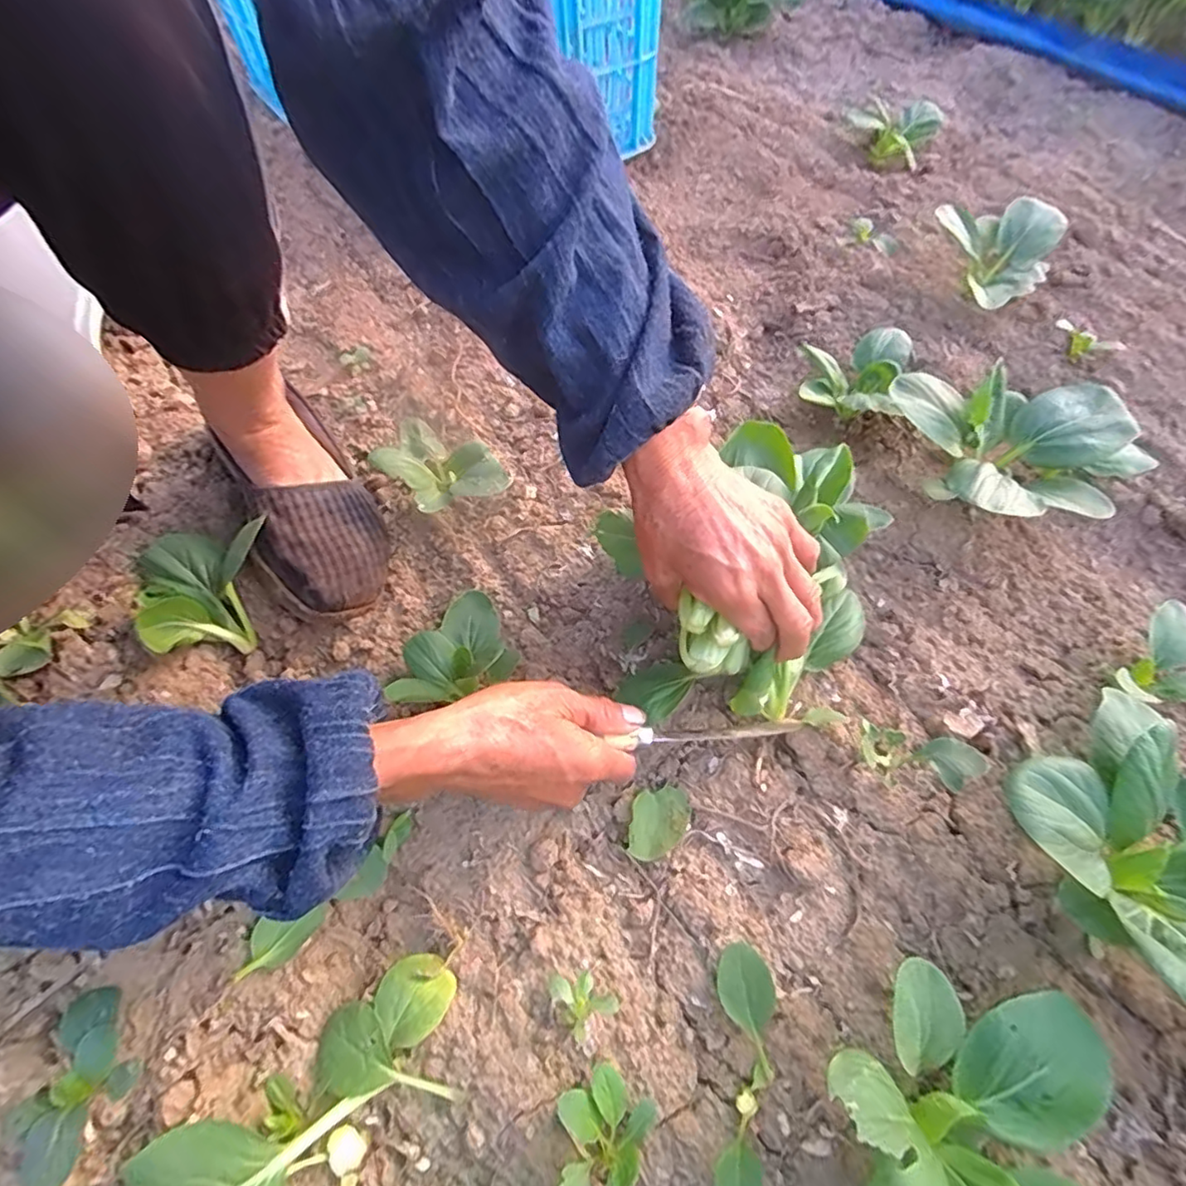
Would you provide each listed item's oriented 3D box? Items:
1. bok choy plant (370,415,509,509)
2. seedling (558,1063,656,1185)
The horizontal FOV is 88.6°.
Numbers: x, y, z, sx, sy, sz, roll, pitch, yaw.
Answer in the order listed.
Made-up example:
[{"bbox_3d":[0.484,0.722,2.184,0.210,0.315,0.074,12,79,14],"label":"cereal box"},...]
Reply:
[{"bbox_3d":[-0.126,-0.102,0.496,0.087,0.062,0.109,-29,63,-16],"label":"bok choy plant"},{"bbox_3d":[0.002,0.268,0.300,0.044,0.036,0.051,36,66,20],"label":"seedling"}]

